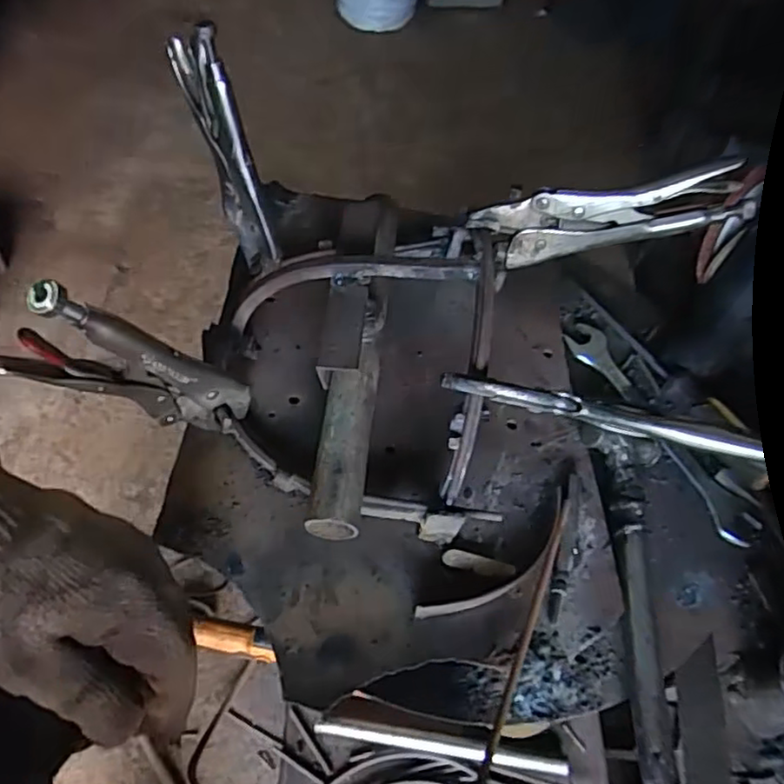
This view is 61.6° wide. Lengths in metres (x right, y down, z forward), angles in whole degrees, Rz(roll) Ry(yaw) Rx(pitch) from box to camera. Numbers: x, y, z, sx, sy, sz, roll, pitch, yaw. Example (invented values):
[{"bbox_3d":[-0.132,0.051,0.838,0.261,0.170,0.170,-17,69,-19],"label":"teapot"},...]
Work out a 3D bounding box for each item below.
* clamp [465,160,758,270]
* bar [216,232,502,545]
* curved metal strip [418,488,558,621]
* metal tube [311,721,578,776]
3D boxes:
[{"bbox_3d":[0.143,-0.115,0.429,0.175,0.041,0.022,-8,59,9],"label":"clamp"},{"bbox_3d":[-0.024,-0.003,0.425,0.175,0.110,0.166,0,58,-5],"label":"bar"},{"bbox_3d":[0.073,0.111,0.425,0.132,0.014,0.029,-34,66,-20],"label":"curved metal strip"},{"bbox_3d":[0.050,0.350,0.651,0.250,0.017,0.019,10,57,1],"label":"metal tube"}]

